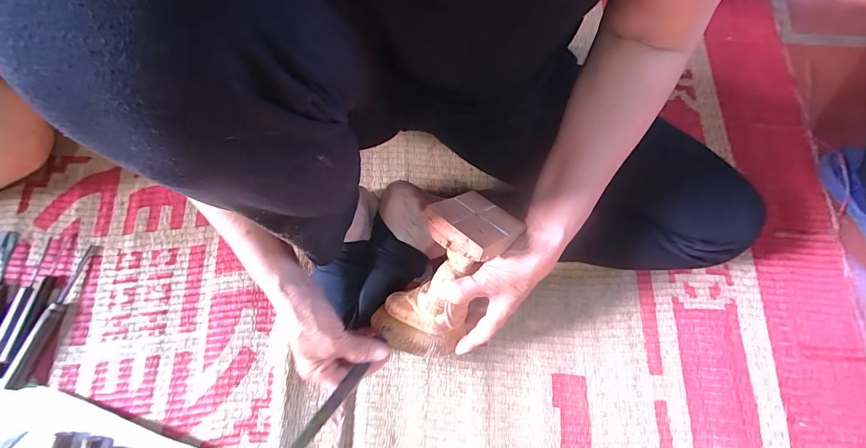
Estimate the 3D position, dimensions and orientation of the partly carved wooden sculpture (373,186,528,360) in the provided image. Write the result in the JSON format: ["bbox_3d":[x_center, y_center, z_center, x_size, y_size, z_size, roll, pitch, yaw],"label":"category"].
[{"bbox_3d":[0.007,0.061,0.390,0.085,0.079,0.176,34,117,11],"label":"partly carved wooden sculpture"}]

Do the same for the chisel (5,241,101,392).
[{"bbox_3d":[-0.495,0.116,0.503,0.022,0.014,0.185,12,72,4],"label":"chisel"}]

